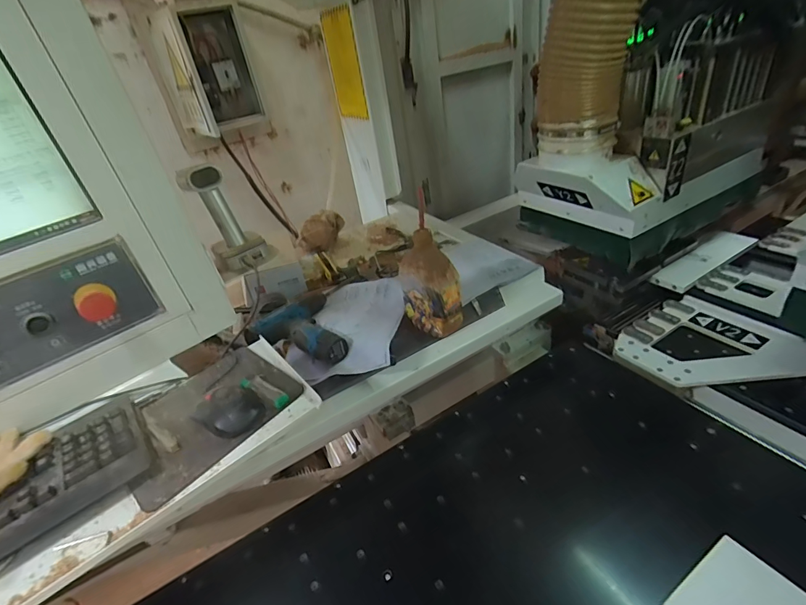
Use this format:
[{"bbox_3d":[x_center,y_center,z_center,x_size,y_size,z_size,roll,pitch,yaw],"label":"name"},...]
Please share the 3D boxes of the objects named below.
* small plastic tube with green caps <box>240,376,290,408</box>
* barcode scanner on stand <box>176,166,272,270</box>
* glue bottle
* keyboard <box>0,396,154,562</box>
[{"bbox_3d":[-0.188,0.119,0.571,0.086,0.011,0.024,19,44,31],"label":"small plastic tube with green caps"},{"bbox_3d":[-0.297,-0.145,0.708,0.112,0.158,0.078,26,48,36],"label":"barcode scanner on stand"},{"bbox_3d":[0.048,-0.043,0.741,0.075,0.194,0.097,-25,36,-22],"label":"glue bottle"},{"bbox_3d":[-0.502,0.262,0.435,0.437,0.025,0.152,-32,39,-31],"label":"keyboard"}]

